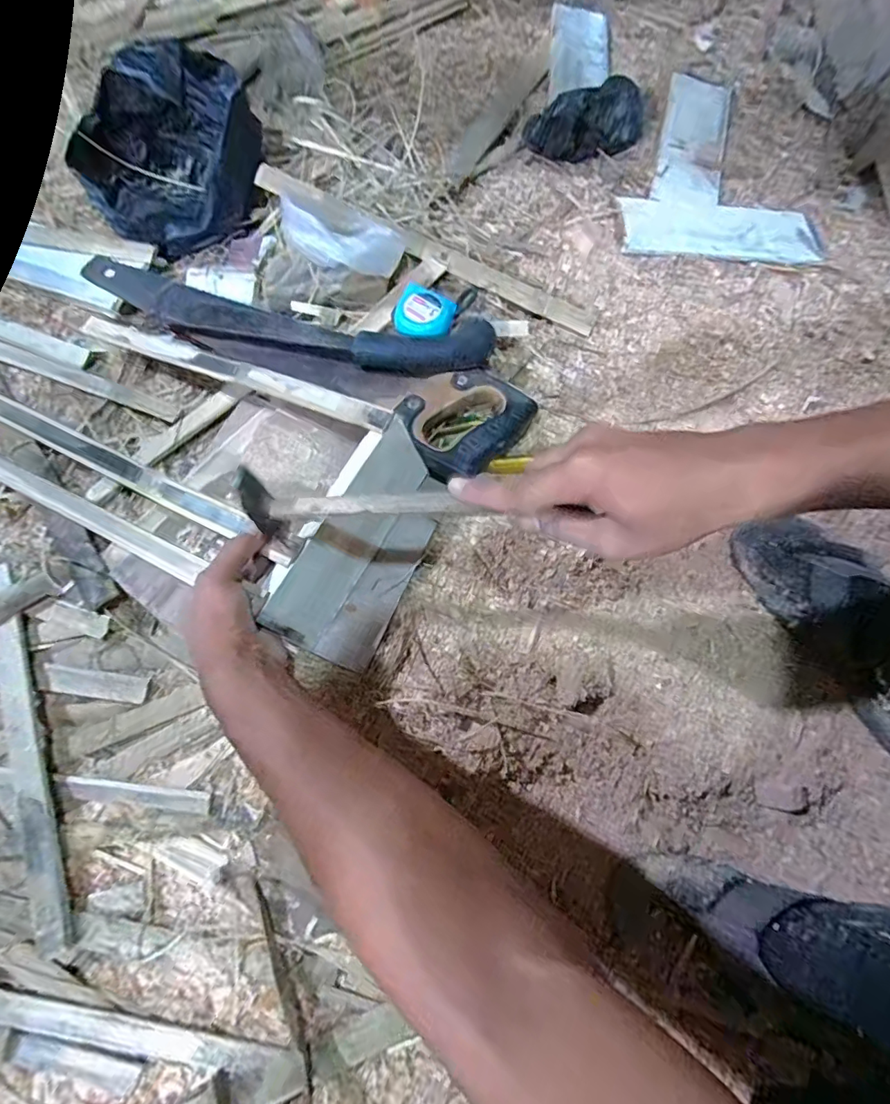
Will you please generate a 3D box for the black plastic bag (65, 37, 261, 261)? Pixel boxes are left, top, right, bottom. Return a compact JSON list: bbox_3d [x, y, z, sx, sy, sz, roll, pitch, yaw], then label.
[{"bbox_3d":[-0.292,-0.429,0.570,0.190,0.082,0.184,-26,78,-10],"label":"black plastic bag"}]

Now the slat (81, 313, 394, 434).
[{"bbox_3d":[-0.216,-0.180,0.503,0.393,0.011,0.026,23,71,22],"label":"slat"}]

